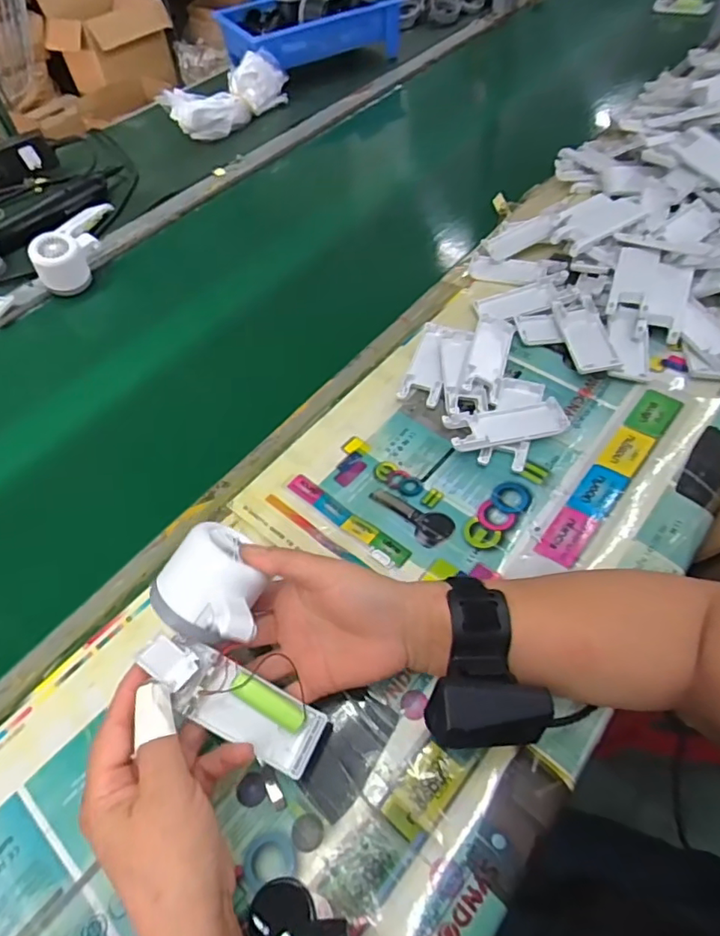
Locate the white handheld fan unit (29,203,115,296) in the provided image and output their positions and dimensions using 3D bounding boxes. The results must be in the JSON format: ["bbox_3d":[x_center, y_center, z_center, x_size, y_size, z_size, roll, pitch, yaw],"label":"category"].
[{"bbox_3d":[-0.377,-0.310,0.739,0.065,0.063,0.176,-7,55,1],"label":"white handheld fan unit"}]

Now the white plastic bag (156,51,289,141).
[{"bbox_3d":[-0.213,-0.615,0.927,0.085,0.075,0.223,33,64,25],"label":"white plastic bag"}]

